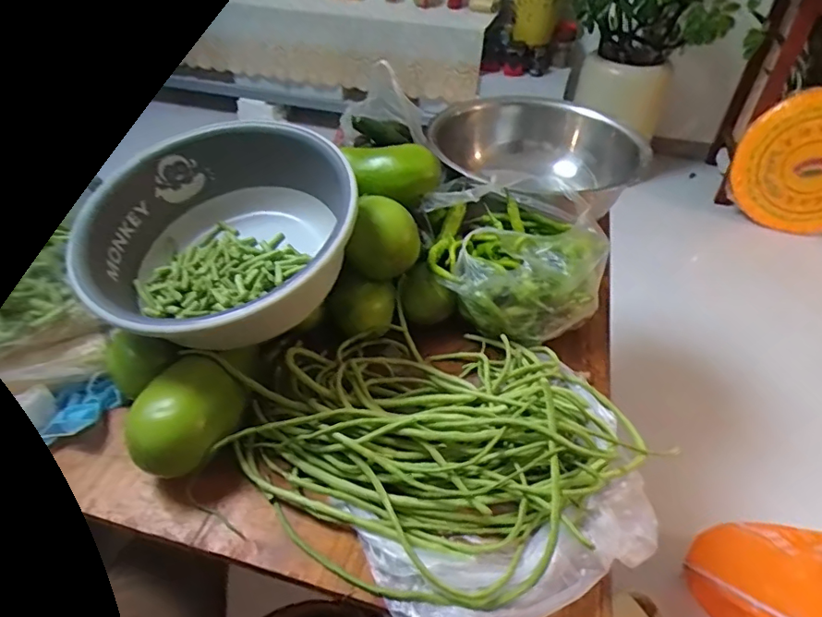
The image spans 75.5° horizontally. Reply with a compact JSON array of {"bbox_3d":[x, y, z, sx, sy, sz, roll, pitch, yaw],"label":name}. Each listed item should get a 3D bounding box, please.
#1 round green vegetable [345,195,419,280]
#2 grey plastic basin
[{"bbox_3d":[-0.030,-0.088,0.657,0.080,0.080,0.096,4,42,3],"label":"round green vegetable"},{"bbox_3d":[-0.215,-0.074,0.608,0.269,0.142,0.309,-6,43,-9],"label":"grey plastic basin"}]

